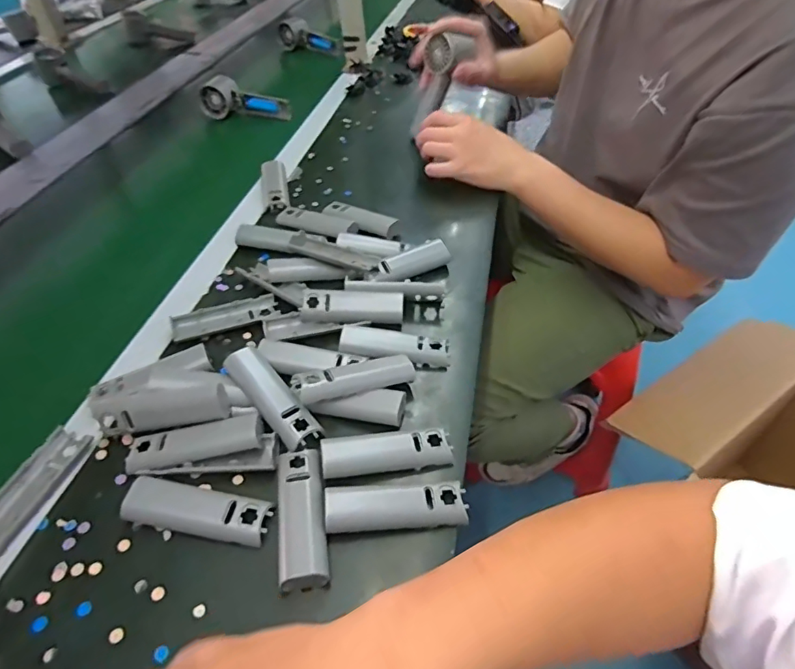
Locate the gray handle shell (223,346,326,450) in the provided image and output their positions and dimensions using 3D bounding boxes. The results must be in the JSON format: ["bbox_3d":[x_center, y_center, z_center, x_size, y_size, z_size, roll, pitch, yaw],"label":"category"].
[{"bbox_3d":[-0.105,0.050,0.431,0.032,0.021,0.101,-32,54,-28],"label":"gray handle shell"}]

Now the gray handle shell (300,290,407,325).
[{"bbox_3d":[-0.045,-0.028,0.520,0.102,0.013,0.033,2,83,2],"label":"gray handle shell"}]

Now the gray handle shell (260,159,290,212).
[{"bbox_3d":[-0.169,-0.207,0.708,0.033,0.014,0.109,-9,46,-9],"label":"gray handle shell"}]

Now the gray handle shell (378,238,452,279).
[{"bbox_3d":[0.018,-0.082,0.575,0.081,0.023,0.024,-20,49,-18],"label":"gray handle shell"}]

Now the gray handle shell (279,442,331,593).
[{"bbox_3d":[-0.069,0.130,0.374,0.033,0.020,0.103,-7,46,-7],"label":"gray handle shell"}]

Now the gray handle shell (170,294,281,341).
[{"bbox_3d":[-0.174,-0.017,0.524,0.103,0.016,0.032,-16,48,-15],"label":"gray handle shell"}]

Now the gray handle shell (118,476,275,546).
[{"bbox_3d":[-0.145,0.129,0.374,0.103,0.016,0.032,8,46,8],"label":"gray handle shell"}]

